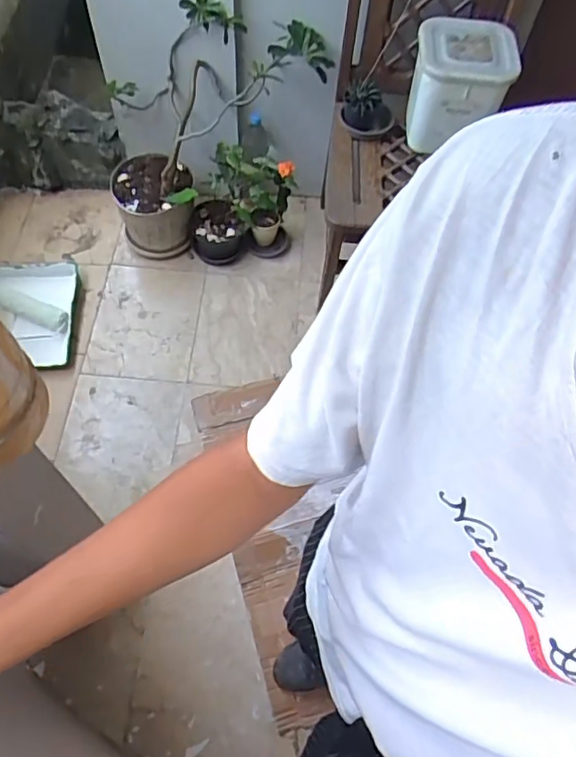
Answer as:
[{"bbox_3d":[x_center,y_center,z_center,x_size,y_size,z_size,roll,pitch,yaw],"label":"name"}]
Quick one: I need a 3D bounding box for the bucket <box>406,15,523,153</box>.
[{"bbox_3d":[0.394,-0.673,1.347,0.218,0.230,0.202,16,61,6],"label":"bucket"}]

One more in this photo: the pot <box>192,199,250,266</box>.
[{"bbox_3d":[-0.224,-0.469,1.834,0.163,0.174,0.154,1,60,-2],"label":"pot"}]

